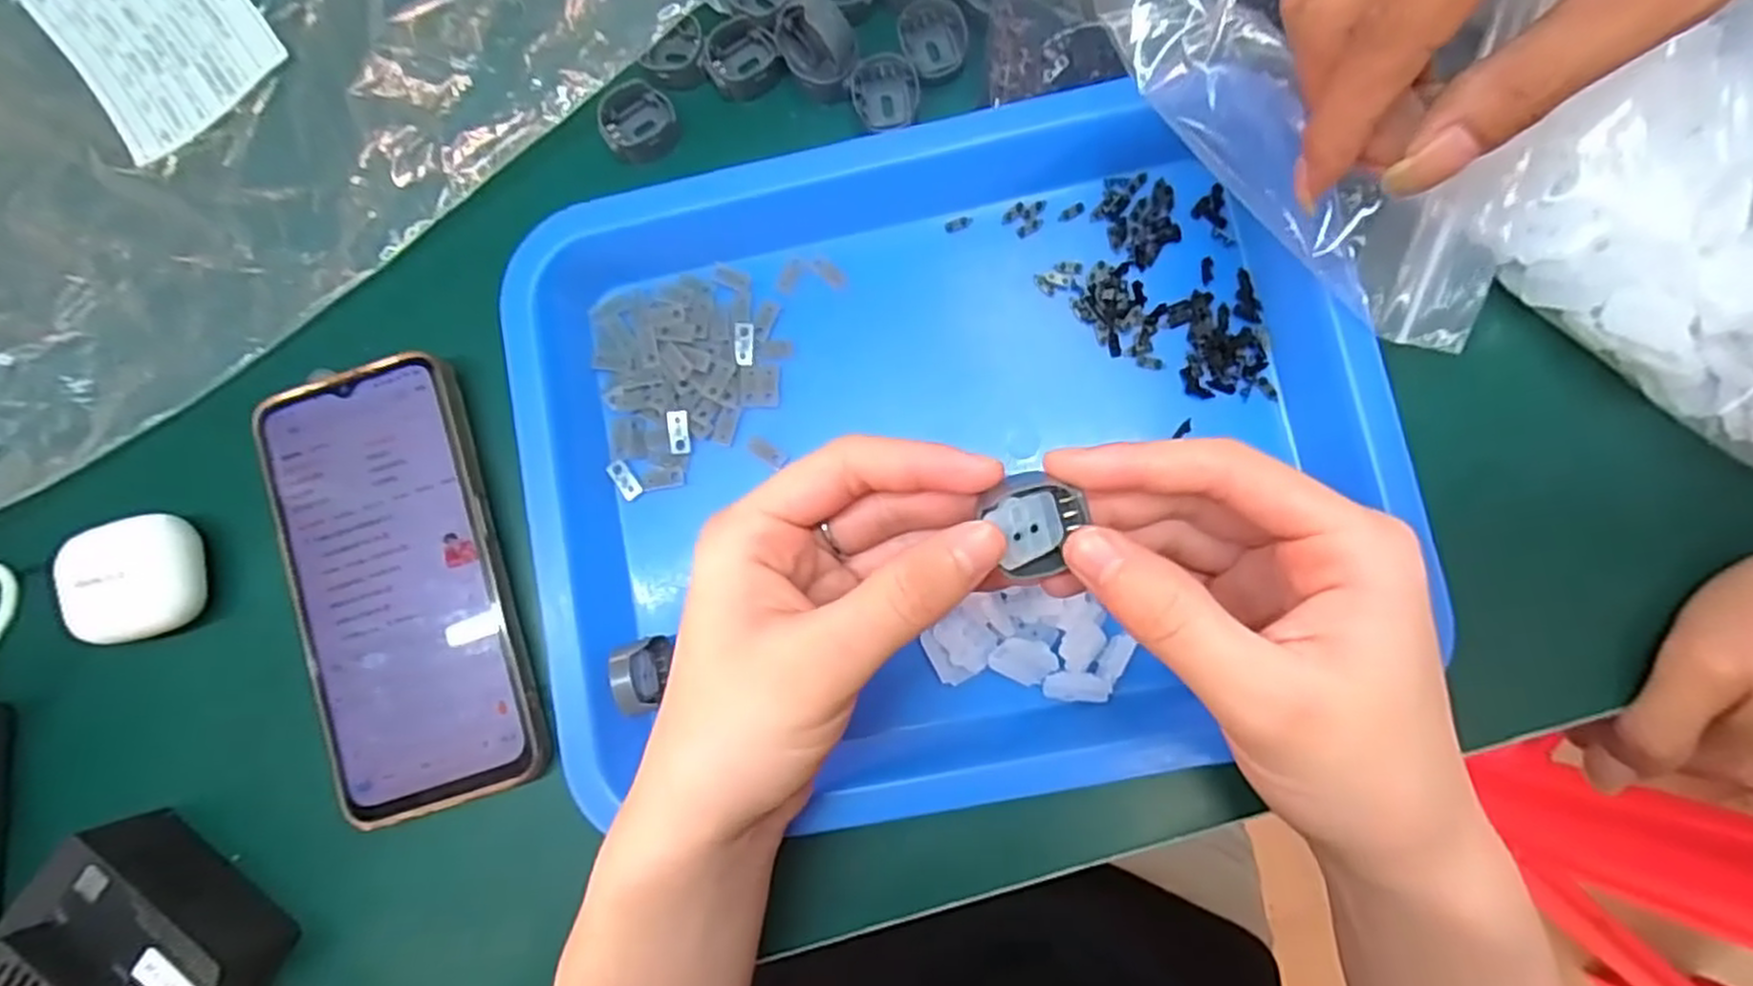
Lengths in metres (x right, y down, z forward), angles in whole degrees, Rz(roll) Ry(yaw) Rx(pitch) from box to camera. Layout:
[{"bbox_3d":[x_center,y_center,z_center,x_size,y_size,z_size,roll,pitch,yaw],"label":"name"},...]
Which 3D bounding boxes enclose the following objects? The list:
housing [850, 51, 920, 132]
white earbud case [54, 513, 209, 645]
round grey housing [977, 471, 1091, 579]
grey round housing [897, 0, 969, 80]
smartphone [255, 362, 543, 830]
[{"bbox_3d":[0.004,-0.154,0.297,0.025,0.010,0.025,-1,83,6],"label":"housing"},{"bbox_3d":[-0.281,0.033,0.294,0.042,0.023,0.045,-10,82,4],"label":"white earbud case"},{"bbox_3d":[0.042,0.008,0.199,0.024,0.010,0.027,-26,82,3],"label":"round grey housing"},{"bbox_3d":[0.022,-0.175,0.295,0.025,0.006,0.030,-7,82,5],"label":"grey round housing"},{"bbox_3d":[-0.179,0.033,0.290,0.077,0.013,0.167,-20,83,4],"label":"smartphone"}]

